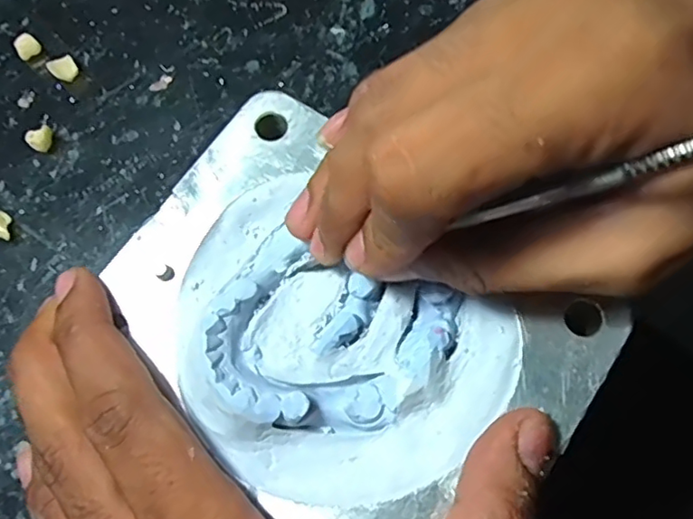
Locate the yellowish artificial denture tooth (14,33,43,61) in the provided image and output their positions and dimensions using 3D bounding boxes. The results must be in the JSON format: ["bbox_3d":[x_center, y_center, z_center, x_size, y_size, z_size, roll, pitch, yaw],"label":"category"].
[{"bbox_3d":[-0.137,-0.092,0.251,0.010,0.006,0.010,-1,72,2],"label":"yellowish artificial denture tooth"}]

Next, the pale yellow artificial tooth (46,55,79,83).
[{"bbox_3d":[-0.118,-0.079,0.245,0.010,0.008,0.009,-37,74,-9],"label":"pale yellow artificial tooth"}]

